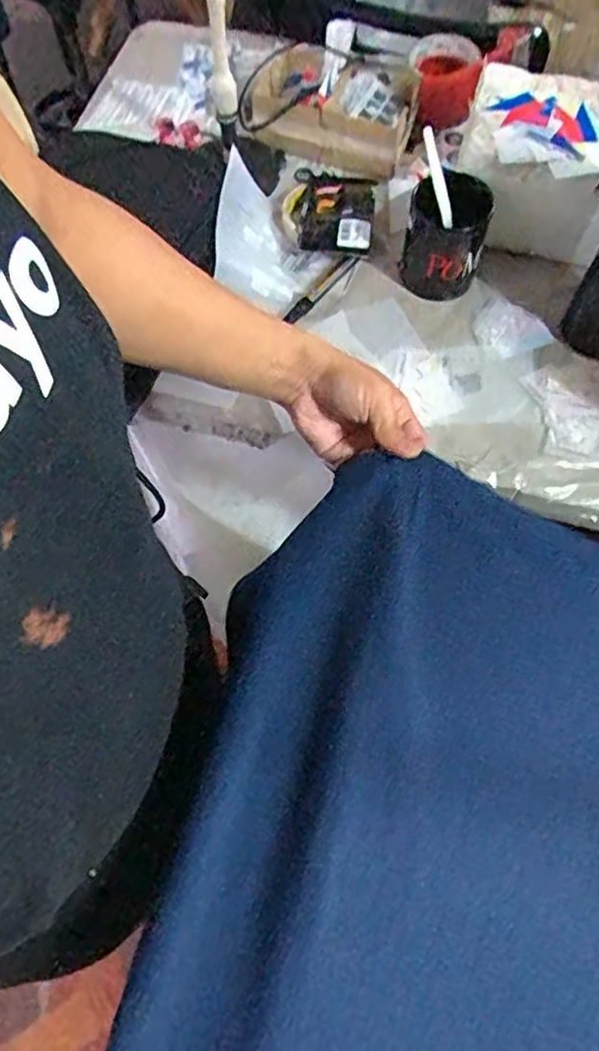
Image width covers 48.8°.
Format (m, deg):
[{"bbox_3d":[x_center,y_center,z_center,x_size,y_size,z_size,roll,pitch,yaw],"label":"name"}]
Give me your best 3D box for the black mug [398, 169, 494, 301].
[{"bbox_3d":[0.153,-0.309,0.695,0.081,0.104,0.089,12,68,6],"label":"black mug"}]

